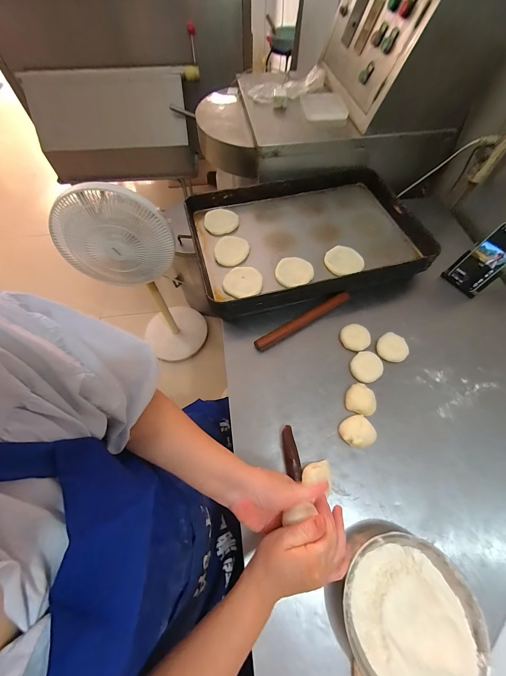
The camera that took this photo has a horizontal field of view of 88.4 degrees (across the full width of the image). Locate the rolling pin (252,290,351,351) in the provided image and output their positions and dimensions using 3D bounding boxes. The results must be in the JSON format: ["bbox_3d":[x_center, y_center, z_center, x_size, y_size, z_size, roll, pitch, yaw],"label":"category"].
[{"bbox_3d":[0.124,-0.044,0.639,0.271,0.026,0.025,-28,66,-16],"label":"rolling pin"}]

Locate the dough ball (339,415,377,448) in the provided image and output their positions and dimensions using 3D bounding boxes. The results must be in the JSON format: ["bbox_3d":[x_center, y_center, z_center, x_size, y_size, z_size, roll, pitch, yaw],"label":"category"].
[{"bbox_3d":[0.208,0.186,0.519,0.067,0.032,0.058,-12,62,-8],"label":"dough ball"}]

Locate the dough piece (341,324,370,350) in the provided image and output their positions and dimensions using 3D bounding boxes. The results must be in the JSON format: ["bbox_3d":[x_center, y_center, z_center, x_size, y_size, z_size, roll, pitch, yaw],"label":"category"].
[{"bbox_3d":[0.241,-0.002,0.612,0.064,0.026,0.061,1,61,-2],"label":"dough piece"}]

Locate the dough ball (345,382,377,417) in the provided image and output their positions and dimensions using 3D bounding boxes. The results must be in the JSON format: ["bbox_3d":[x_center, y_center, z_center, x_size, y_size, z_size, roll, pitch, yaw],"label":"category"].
[{"bbox_3d":[0.226,0.128,0.547,0.056,0.025,0.063,20,62,9],"label":"dough ball"}]

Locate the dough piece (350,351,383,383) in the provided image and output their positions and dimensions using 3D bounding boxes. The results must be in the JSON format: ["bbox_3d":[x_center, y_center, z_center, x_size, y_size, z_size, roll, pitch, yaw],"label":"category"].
[{"bbox_3d":[0.252,0.065,0.579,0.065,0.023,0.064,-38,69,-20],"label":"dough piece"}]

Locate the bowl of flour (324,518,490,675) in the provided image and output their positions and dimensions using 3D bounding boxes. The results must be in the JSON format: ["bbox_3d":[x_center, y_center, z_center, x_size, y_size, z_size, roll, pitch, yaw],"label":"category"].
[{"bbox_3d":[0.223,0.410,0.395,0.186,0.073,0.189,38,67,17],"label":"bowl of flour"}]

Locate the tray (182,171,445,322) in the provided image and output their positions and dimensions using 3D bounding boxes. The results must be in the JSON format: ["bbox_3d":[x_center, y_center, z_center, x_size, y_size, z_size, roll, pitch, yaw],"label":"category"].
[{"bbox_3d":[0.144,-0.292,0.729,0.604,0.064,0.407,-14,62,-8],"label":"tray"}]

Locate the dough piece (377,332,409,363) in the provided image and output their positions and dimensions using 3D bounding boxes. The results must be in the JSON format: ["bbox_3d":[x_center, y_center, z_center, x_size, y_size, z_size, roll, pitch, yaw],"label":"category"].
[{"bbox_3d":[0.324,0.025,0.603,0.066,0.020,0.066,1,61,-2],"label":"dough piece"}]

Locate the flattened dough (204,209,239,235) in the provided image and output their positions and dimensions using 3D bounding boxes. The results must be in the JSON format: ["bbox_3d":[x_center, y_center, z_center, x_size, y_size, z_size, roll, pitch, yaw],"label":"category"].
[{"bbox_3d":[-0.091,-0.334,0.748,0.094,0.009,0.085,20,76,9],"label":"flattened dough"}]

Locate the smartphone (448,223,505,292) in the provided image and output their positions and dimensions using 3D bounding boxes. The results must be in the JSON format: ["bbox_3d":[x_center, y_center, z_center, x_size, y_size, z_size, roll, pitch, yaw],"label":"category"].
[{"bbox_3d":[0.594,-0.202,0.656,0.009,0.160,0.074,-19,60,-43],"label":"smartphone"}]

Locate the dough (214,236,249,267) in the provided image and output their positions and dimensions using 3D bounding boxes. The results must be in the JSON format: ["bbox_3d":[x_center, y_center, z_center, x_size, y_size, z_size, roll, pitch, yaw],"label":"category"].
[{"bbox_3d":[-0.057,-0.235,0.693,0.089,0.014,0.100,-11,61,-6],"label":"dough"}]

